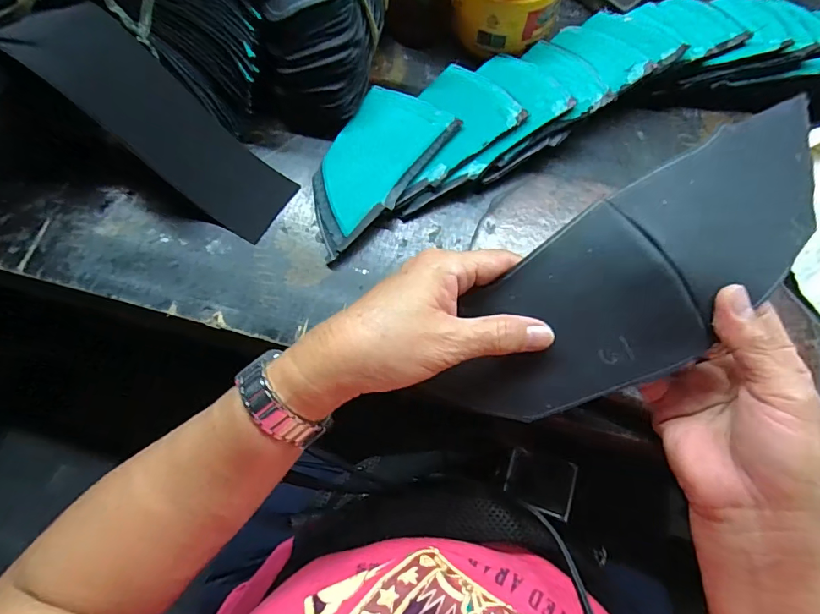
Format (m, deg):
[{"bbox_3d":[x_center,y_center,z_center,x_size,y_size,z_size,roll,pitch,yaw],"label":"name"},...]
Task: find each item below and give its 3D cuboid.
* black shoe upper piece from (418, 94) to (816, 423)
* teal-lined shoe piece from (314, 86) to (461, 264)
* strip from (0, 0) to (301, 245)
[{"bbox_3d":[0.133,-0.021,0.261,0.261,0.045,0.091,-37,75,-1],"label":"black shoe upper piece"},{"bbox_3d":[-0.036,-0.118,0.397,0.084,0.026,0.148,37,76,11],"label":"teal-lined shoe piece"},{"bbox_3d":[-0.183,-0.139,0.362,0.199,0.029,0.068,41,72,-29],"label":"strip"}]

